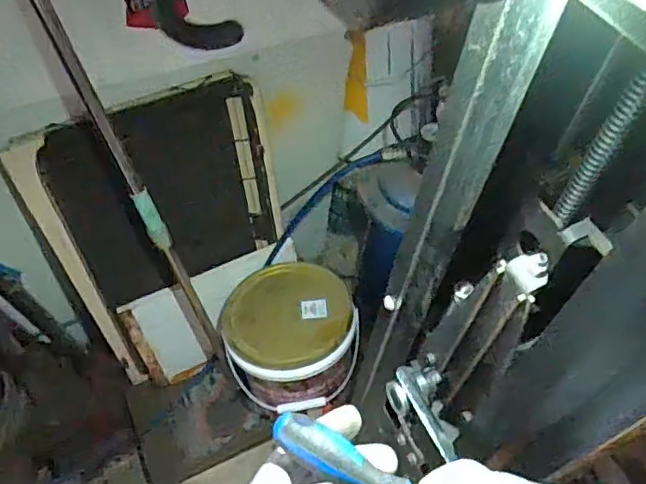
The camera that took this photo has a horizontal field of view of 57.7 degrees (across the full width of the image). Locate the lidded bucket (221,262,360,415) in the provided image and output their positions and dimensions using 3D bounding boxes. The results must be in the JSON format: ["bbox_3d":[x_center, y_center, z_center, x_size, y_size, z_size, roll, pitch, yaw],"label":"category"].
[{"bbox_3d":[-0.071,0.213,1.260,0.267,0.243,0.259,2,54,-3],"label":"lidded bucket"}]

